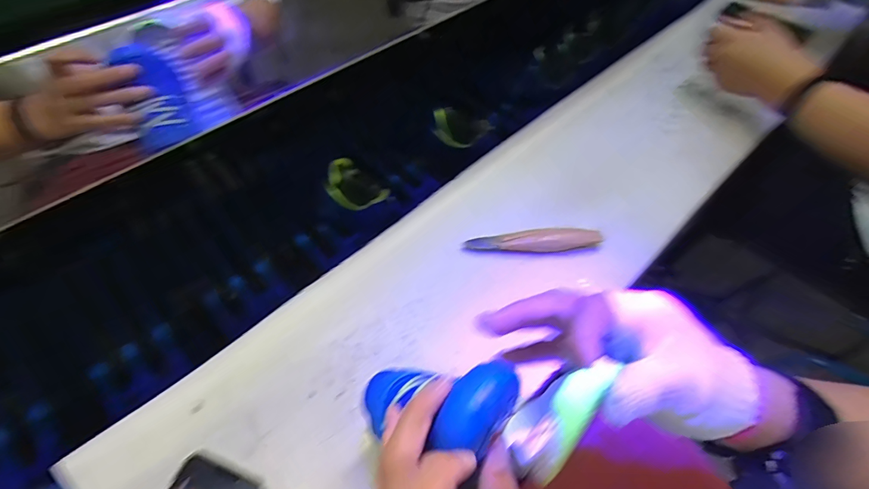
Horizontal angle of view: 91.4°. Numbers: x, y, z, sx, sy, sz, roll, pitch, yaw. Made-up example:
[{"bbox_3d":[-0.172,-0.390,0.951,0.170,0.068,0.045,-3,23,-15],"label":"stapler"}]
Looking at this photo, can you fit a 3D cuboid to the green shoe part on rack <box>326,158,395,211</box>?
[{"bbox_3d":[-0.105,-0.079,0.588,0.085,0.042,0.052,30,58,19],"label":"green shoe part on rack"}]

